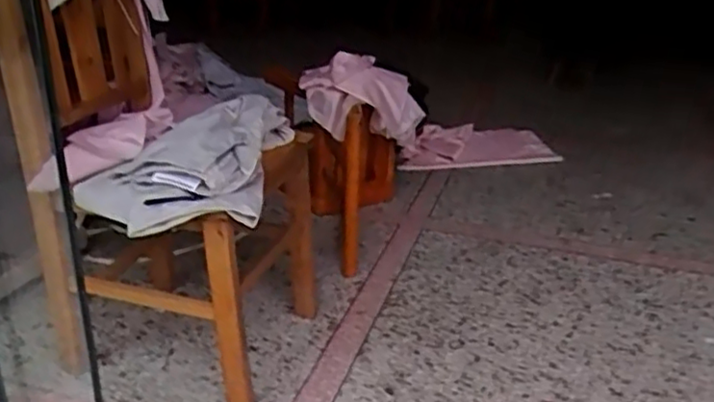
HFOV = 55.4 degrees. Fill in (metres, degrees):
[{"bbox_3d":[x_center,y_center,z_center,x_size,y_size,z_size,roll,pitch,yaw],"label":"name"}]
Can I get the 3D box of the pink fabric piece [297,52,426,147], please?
[{"bbox_3d":[0.027,-0.268,1.871,0.277,0.217,0.246,-17,30,-35],"label":"pink fabric piece"}]

